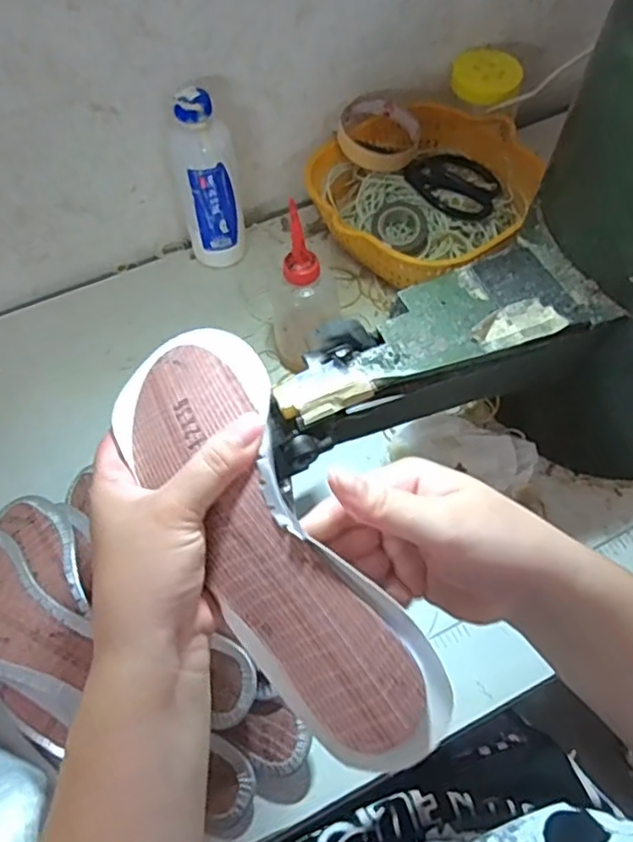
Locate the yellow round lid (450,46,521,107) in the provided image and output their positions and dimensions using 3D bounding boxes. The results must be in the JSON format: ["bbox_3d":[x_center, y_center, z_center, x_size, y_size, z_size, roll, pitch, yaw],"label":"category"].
[{"bbox_3d":[0.178,-0.365,0.678,0.064,0.021,0.076,-43,67,-4],"label":"yellow round lid"}]

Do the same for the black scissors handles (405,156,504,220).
[{"bbox_3d":[0.144,-0.245,0.677,0.091,0.017,0.091,42,60,7],"label":"black scissors handles"}]

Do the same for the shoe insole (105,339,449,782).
[{"bbox_3d":[-0.025,0.052,0.321,0.081,0.028,0.240,-38,72,8],"label":"shoe insole"}]

